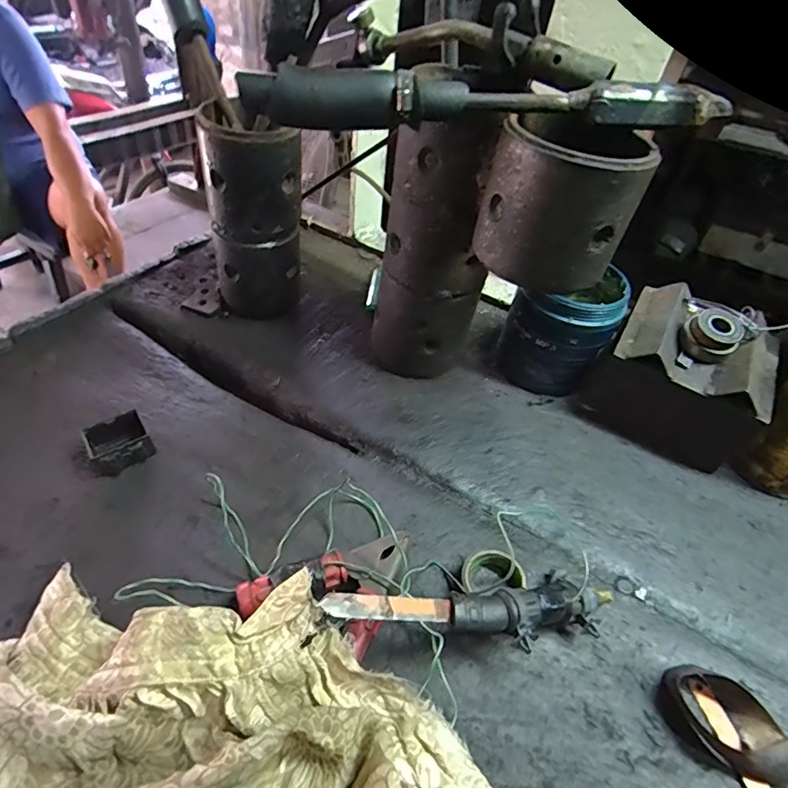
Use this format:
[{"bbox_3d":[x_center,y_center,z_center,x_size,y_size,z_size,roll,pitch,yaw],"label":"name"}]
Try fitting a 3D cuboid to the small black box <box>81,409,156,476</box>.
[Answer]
[{"bbox_3d":[-0.204,0.039,0.359,0.040,0.026,0.032,-28,58,-27],"label":"small black box"}]

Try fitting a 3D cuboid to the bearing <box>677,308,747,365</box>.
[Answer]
[{"bbox_3d":[0.253,-0.046,0.386,0.040,0.031,0.038,38,51,25],"label":"bearing"}]

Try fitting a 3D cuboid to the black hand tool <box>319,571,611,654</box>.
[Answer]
[{"bbox_3d":[0.052,0.122,0.277,0.185,0.020,0.040,8,48,-17],"label":"black hand tool"}]

